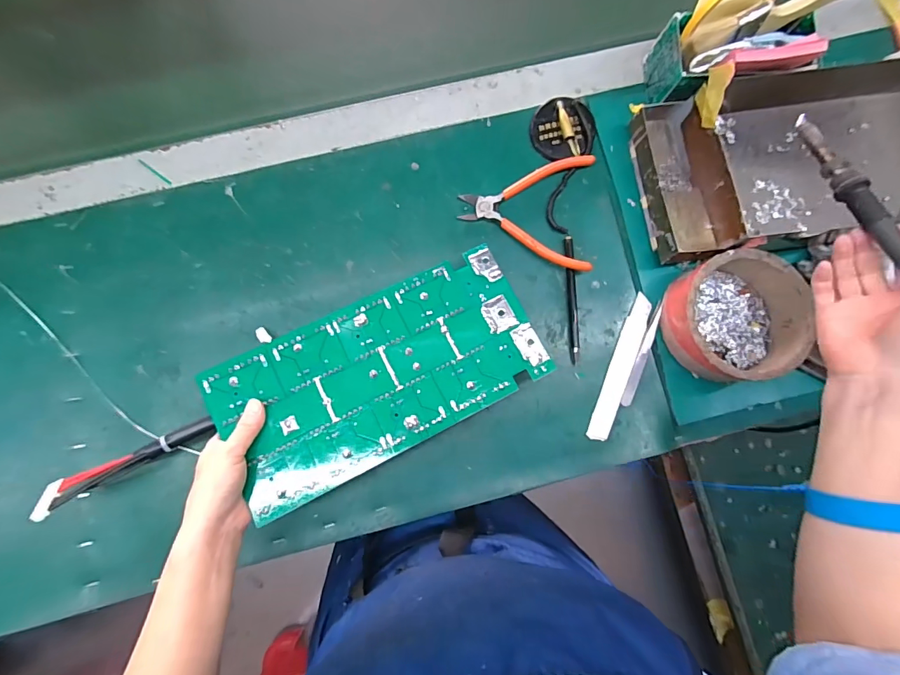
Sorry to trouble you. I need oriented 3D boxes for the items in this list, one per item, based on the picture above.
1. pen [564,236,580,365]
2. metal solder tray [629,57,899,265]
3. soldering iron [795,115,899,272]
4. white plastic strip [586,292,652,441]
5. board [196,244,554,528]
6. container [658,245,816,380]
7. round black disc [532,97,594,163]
[{"bbox_3d":[0.129,-0.041,0.456,0.011,0.007,0.133,-2,83,-1],"label":"pen"},{"bbox_3d":[0.362,-0.185,0.444,0.321,0.061,0.176,-10,83,-2],"label":"metal solder tray"},{"bbox_3d":[0.322,-0.117,0.345,0.018,0.018,0.174,-8,63,-2],"label":"soldering iron"},{"bbox_3d":[0.176,0.030,0.446,0.023,0.005,0.154,20,83,2],"label":"white plastic strip"},{"bbox_3d":[-0.058,0.032,0.387,0.281,0.011,0.133,-27,84,-9],"label":"board"},{"bbox_3d":[0.282,-0.019,0.429,0.119,0.053,0.118,0,83,0],"label":"container"},{"bbox_3d":[0.124,-0.226,0.470,0.067,0.017,0.063,0,83,0],"label":"round black disc"}]

